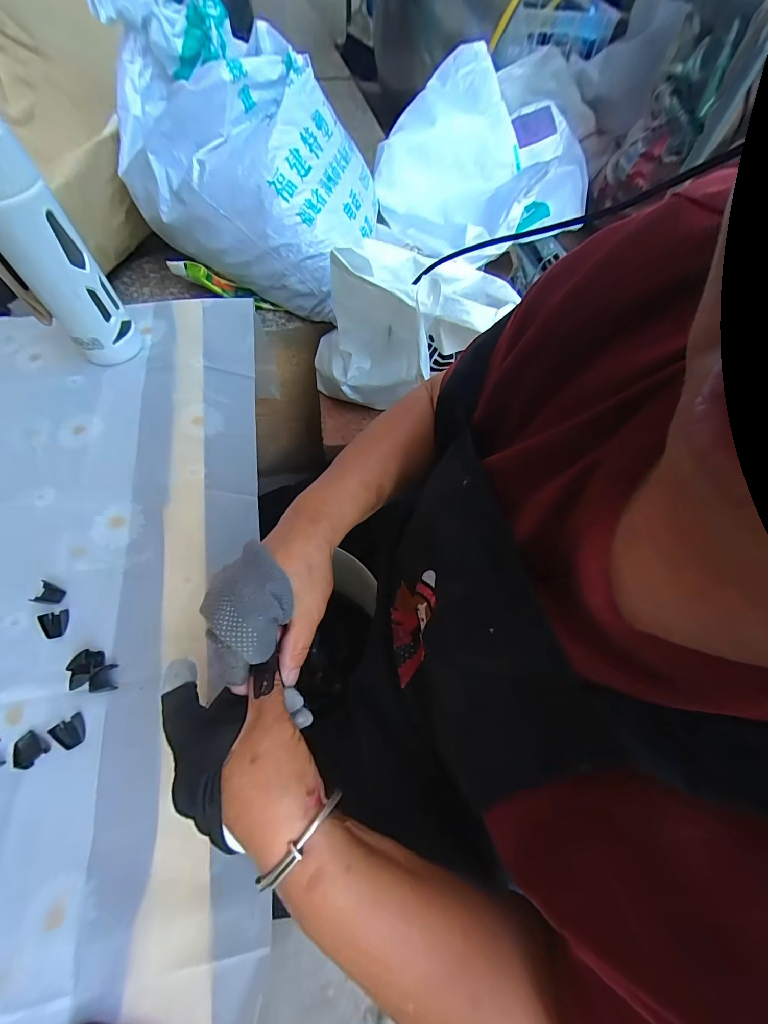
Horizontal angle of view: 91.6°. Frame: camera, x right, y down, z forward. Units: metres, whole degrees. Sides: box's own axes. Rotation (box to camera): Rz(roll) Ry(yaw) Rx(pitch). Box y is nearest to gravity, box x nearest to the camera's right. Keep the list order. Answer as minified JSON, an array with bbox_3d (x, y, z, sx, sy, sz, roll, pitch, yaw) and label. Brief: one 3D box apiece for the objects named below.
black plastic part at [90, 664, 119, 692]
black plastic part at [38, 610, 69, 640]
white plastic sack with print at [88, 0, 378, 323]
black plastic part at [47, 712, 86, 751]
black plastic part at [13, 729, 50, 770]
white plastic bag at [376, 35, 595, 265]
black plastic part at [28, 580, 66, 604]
[{"bbox_3d":[-0.233,0.137,0.309,0.020,0.006,0.021,-8,64,-6],"label":"black plastic part"},{"bbox_3d":[-0.290,0.098,0.327,0.021,0.008,0.023,-13,65,-9],"label":"black plastic part"},{"bbox_3d":[-0.208,-0.551,0.558,0.364,0.349,0.224,16,61,8],"label":"white plastic sack with print"},{"bbox_3d":[-0.246,0.172,0.291,0.019,0.007,0.022,-30,69,-16],"label":"black plastic part"},{"bbox_3d":[-0.272,0.181,0.284,0.023,0.007,0.020,32,67,13],"label":"black plastic part"},{"bbox_3d":[0.211,-0.668,0.708,0.420,0.181,0.278,-35,67,-19],"label":"white plastic bag"},{"bbox_3d":[-0.302,0.075,0.337,0.025,0.005,0.019,17,64,6],"label":"black plastic part"}]

